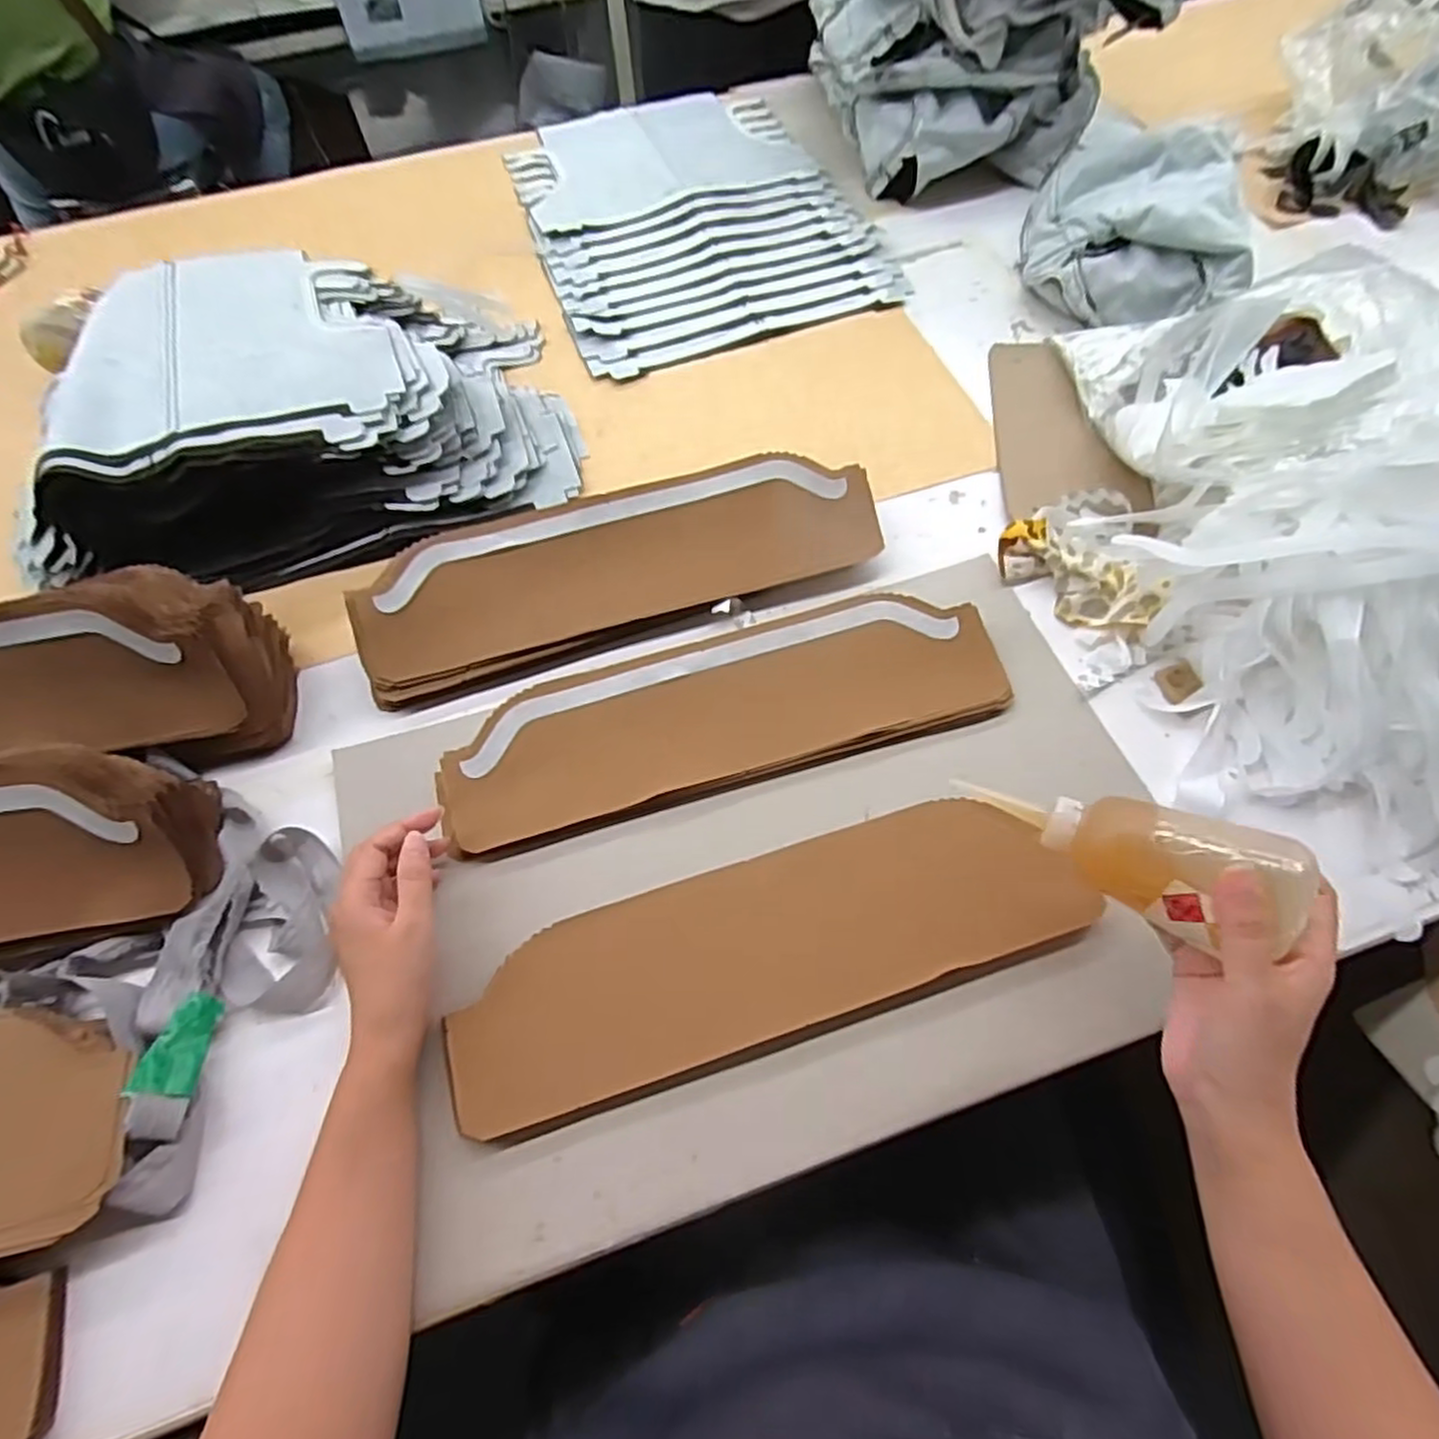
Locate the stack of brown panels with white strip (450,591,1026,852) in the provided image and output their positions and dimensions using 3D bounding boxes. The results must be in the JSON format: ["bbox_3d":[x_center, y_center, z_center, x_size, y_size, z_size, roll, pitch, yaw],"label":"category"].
[{"bbox_3d":[0.002,-0.013,0.528,0.411,0.030,0.128,-16,64,-3],"label":"stack of brown panels with white strip"}]

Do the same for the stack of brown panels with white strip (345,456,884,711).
[{"bbox_3d":[-0.081,-0.132,0.572,0.414,0.033,0.119,-18,89,-5],"label":"stack of brown panels with white strip"}]

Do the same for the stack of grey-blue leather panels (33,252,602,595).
[{"bbox_3d":[-0.384,-0.299,0.652,0.453,0.104,0.340,-18,64,-7],"label":"stack of grey-blue leather panels"}]

